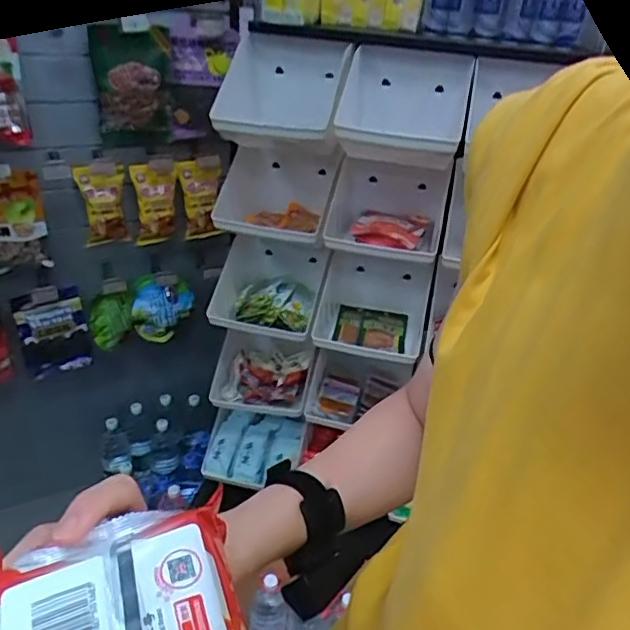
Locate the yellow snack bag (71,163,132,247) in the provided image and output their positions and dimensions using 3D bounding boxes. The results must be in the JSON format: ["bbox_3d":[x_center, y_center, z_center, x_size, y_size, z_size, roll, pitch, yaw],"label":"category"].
[{"bbox_3d":[-0.534,-0.282,1.460,0.032,0.197,0.142,3,17,33],"label":"yellow snack bag"}]

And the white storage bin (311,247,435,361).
[{"bbox_3d":[0.125,-0.005,1.282,0.227,0.175,0.275,11,31,10],"label":"white storage bin"}]

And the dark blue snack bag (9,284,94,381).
[{"bbox_3d":[-0.682,0.046,1.502,0.165,0.251,0.021,-10,33,-24],"label":"dark blue snack bag"}]

